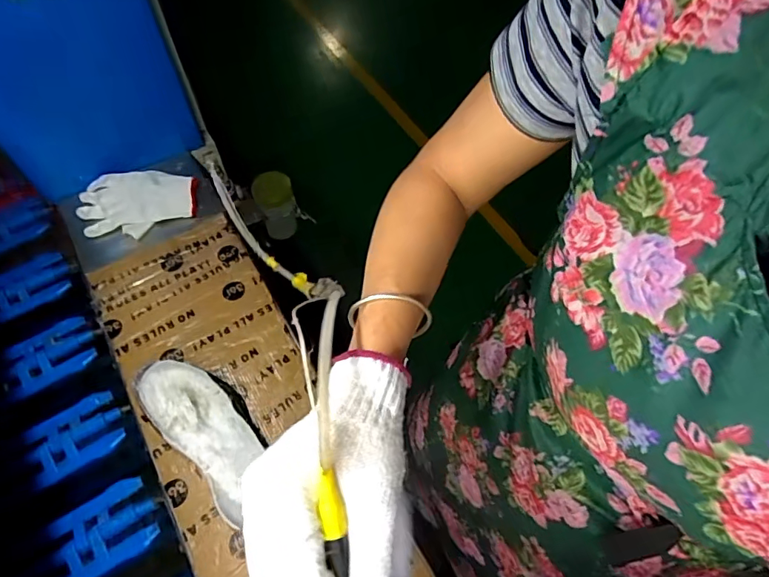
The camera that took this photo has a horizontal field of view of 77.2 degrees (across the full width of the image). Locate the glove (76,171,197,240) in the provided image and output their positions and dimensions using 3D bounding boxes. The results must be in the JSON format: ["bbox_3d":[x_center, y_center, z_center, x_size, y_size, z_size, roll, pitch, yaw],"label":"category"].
[{"bbox_3d":[-0.423,-0.146,0.816,0.199,0.042,0.113,-6,58,-4],"label":"glove"}]

